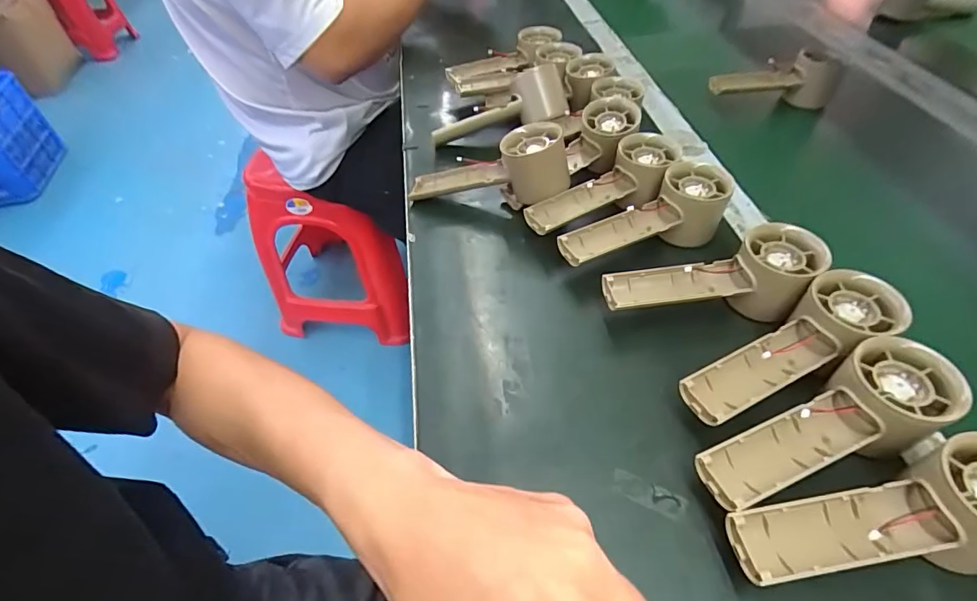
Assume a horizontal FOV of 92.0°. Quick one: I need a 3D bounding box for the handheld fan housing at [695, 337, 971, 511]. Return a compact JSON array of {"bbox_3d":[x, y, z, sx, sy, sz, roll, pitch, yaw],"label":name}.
[{"bbox_3d":[0.199,0.078,0.283,0.159,0.044,0.053,-23,51,-4],"label":"handheld fan housing"}]

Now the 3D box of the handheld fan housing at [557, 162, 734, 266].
[{"bbox_3d":[0.133,-0.066,0.414,0.151,0.049,0.052,-21,50,-5],"label":"handheld fan housing"}]

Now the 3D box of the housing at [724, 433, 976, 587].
[{"bbox_3d":[0.206,0.109,0.242,0.155,0.064,0.054,-3,47,-7],"label":"housing"}]

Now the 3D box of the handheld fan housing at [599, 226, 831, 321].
[{"bbox_3d":[0.167,-0.014,0.363,0.155,0.049,0.053,-7,46,6],"label":"handheld fan housing"}]

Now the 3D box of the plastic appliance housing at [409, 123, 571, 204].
[{"bbox_3d":[0.000,-0.120,0.459,0.162,0.063,0.053,-3,43,23],"label":"plastic appliance housing"}]

